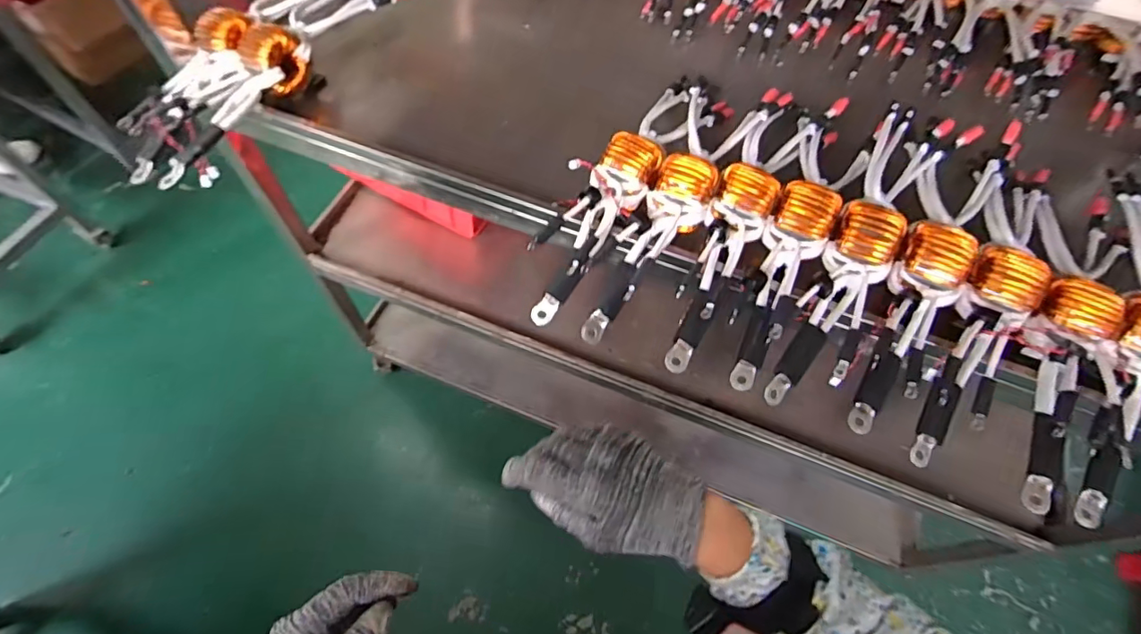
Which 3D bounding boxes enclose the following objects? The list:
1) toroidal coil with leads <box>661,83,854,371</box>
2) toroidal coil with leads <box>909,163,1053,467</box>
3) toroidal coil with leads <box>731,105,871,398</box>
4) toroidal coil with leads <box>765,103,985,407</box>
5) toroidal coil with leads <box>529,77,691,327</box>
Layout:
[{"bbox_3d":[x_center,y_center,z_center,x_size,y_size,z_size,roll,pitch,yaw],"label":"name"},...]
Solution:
[{"bbox_3d":[0.216,-0.137,0.638,0.089,0.061,0.434,29,66,12],"label":"toroidal coil with leads"},{"bbox_3d":[0.477,-0.035,0.610,0.075,0.098,0.436,28,65,11],"label":"toroidal coil with leads"},{"bbox_3d":[0.251,-0.084,0.617,0.079,0.071,0.342,29,66,12],"label":"toroidal coil with leads"},{"bbox_3d":[0.336,-0.058,0.608,0.102,0.079,0.353,29,66,12],"label":"toroidal coil with leads"},{"bbox_3d":[0.070,-0.179,0.657,0.076,0.069,0.440,29,66,12],"label":"toroidal coil with leads"}]

